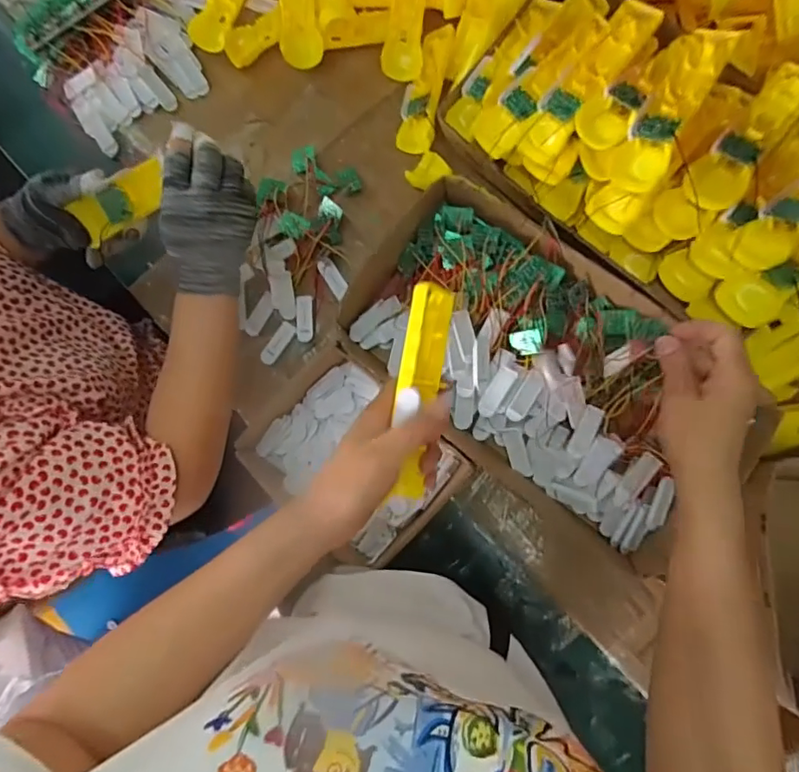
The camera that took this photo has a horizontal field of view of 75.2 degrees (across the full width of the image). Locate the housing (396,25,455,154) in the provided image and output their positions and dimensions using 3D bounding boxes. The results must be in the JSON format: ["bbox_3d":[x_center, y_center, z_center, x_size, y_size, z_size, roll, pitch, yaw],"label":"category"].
[{"bbox_3d":[0.032,-0.373,0.651,0.047,0.026,0.159,11,83,5],"label":"housing"}]

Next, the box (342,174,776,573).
[{"bbox_3d":[0.155,-0.019,0.577,0.420,0.103,0.220,36,86,8],"label":"box"}]

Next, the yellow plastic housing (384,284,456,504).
[{"bbox_3d":[0.016,0.006,0.396,0.032,0.036,0.164,7,94,4],"label":"yellow plastic housing"}]

